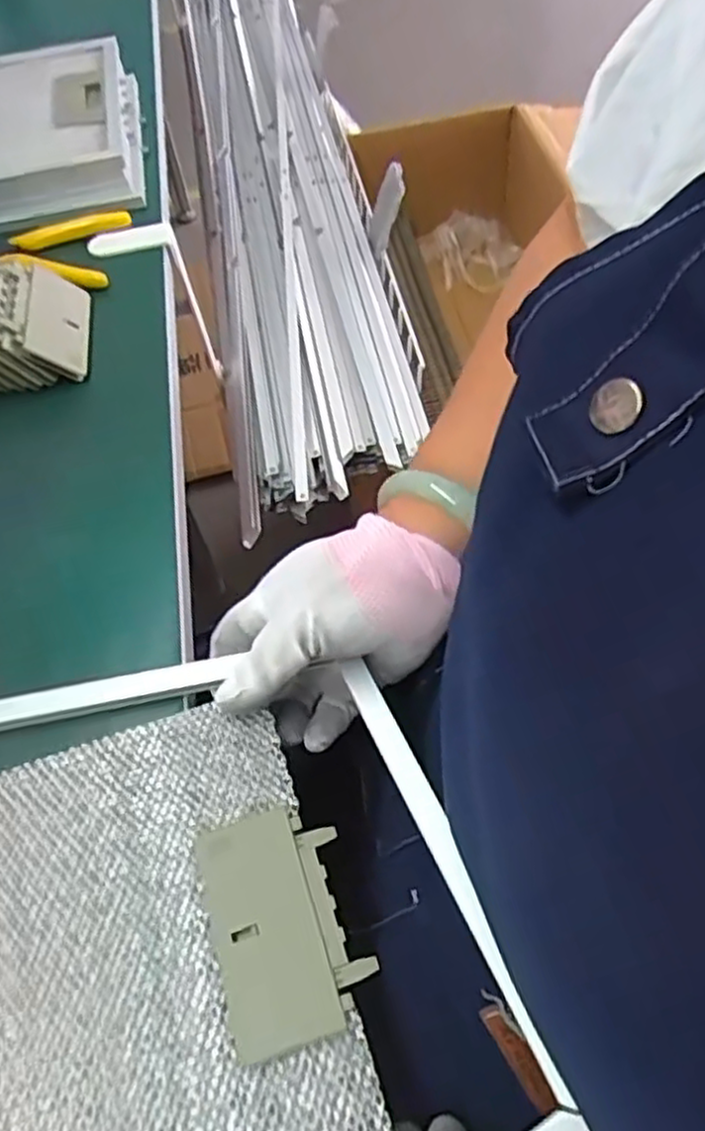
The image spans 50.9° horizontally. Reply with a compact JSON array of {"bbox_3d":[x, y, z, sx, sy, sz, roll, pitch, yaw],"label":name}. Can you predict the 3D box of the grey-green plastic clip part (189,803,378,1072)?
[{"bbox_3d":[-0.028,0.141,0.294,0.054,0.009,0.084,-18,57,-6],"label":"grey-green plastic clip part"}]

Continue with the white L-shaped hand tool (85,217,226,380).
[{"bbox_3d":[-0.157,-0.208,0.606,0.072,0.140,0.024,-20,58,-7],"label":"white L-shaped hand tool"}]

